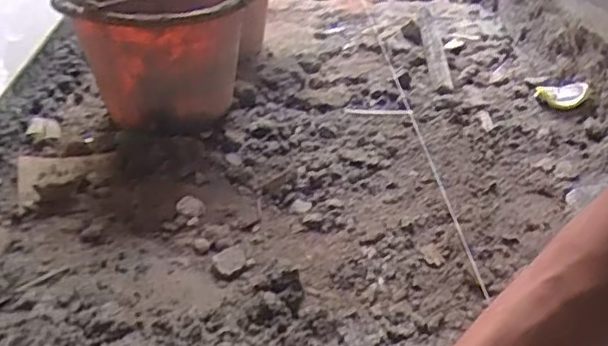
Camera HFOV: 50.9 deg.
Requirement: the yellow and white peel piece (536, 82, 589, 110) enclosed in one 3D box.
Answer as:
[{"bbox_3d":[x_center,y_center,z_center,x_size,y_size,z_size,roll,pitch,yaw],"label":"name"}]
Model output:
[{"bbox_3d":[0.446,-0.134,1.098,0.075,0.021,0.086,-21,39,2],"label":"yellow and white peel piece"}]

